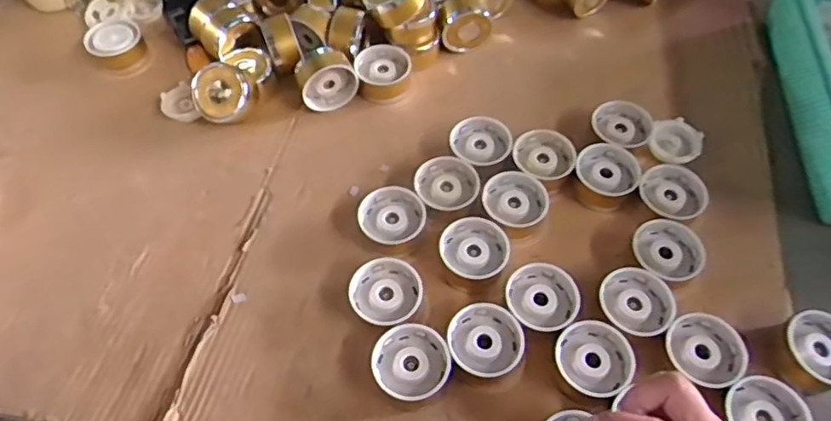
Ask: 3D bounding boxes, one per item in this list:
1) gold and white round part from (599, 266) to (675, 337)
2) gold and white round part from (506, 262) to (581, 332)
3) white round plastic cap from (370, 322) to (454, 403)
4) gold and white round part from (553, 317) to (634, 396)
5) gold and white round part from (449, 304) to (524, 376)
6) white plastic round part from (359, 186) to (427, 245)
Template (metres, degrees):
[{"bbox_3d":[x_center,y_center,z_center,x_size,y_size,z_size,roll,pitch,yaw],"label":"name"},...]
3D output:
[{"bbox_3d":[0.209,0.093,0.573,0.065,0.042,0.069,0,57,0],"label":"gold and white round part"},{"bbox_3d":[0.120,0.085,0.573,0.062,0.034,0.070,-33,63,-20],"label":"gold and white round part"},{"bbox_3d":[-0.004,0.141,0.546,0.066,0.032,0.066,0,57,0],"label":"white round plastic cap"},{"bbox_3d":[0.162,0.137,0.546,0.064,0.031,0.067,0,57,0],"label":"gold and white round part"},{"bbox_3d":[0.065,0.119,0.553,0.065,0.020,0.066,0,57,0],"label":"gold and white round part"},{"bbox_3d":[-0.025,0.011,0.632,0.071,0.035,0.064,11,59,7],"label":"white plastic round part"}]

